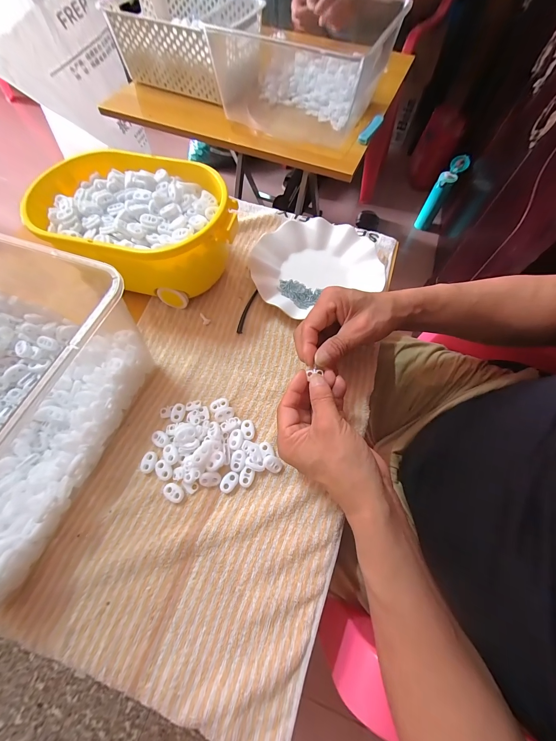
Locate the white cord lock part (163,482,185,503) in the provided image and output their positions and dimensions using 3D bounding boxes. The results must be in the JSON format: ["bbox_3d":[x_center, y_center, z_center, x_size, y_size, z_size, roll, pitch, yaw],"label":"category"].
[{"bbox_3d":[-0.108,0.127,0.279,0.022,0.005,0.015,27,69,11],"label":"white cord lock part"}]

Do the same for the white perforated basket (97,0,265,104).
[{"bbox_3d":[-0.199,-0.727,0.602,0.309,0.110,0.204,28,69,11],"label":"white perforated basket"}]

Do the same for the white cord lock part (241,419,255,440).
[{"bbox_3d":[-0.034,0.067,0.307,0.014,0.006,0.023,-10,66,-5],"label":"white cord lock part"}]

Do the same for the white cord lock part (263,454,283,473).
[{"bbox_3d":[-0.006,0.101,0.291,0.020,0.010,0.015,31,69,13],"label":"white cord lock part"}]

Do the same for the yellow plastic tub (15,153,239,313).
[{"bbox_3d":[-0.171,-0.179,0.360,0.239,0.104,0.162,15,67,6],"label":"yellow plastic tub"}]

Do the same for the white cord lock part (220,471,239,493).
[{"bbox_3d":[-0.051,0.117,0.283,0.015,0.004,0.021,34,70,13],"label":"white cord lock part"}]

